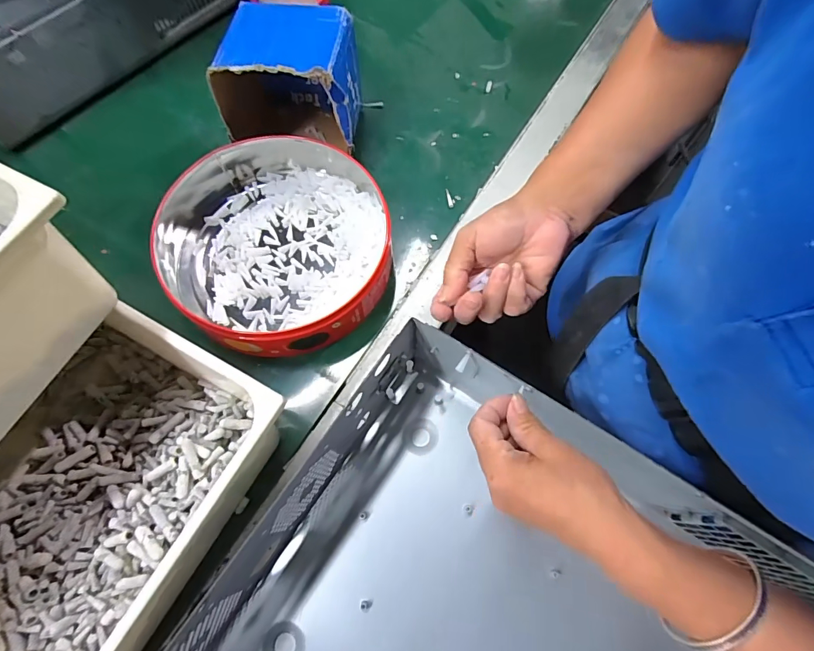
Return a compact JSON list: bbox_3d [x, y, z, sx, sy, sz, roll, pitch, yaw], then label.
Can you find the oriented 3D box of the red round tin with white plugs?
[{"bbox_3d":[-0.157,-0.106,0.486,0.253,0.066,0.288,-25,69,-8],"label":"red round tin with white plugs"}]

